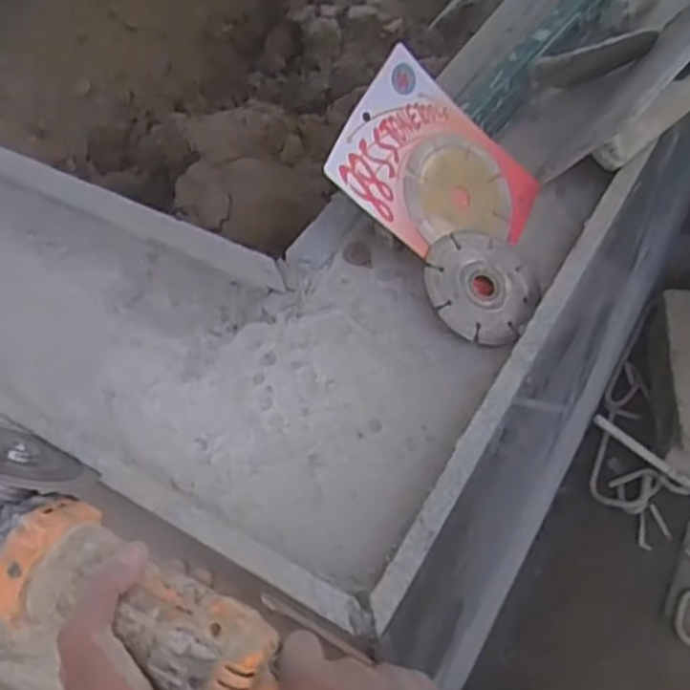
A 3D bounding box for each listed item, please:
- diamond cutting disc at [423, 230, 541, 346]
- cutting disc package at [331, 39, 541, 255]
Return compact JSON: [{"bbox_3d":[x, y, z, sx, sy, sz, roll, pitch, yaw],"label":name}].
[{"bbox_3d":[0.110,-0.048,0.598,0.093,0.012,0.099,6,68,-14],"label":"diamond cutting disc"},{"bbox_3d":[0.080,-0.140,0.608,0.177,0.011,0.134,35,69,-21],"label":"cutting disc package"}]

